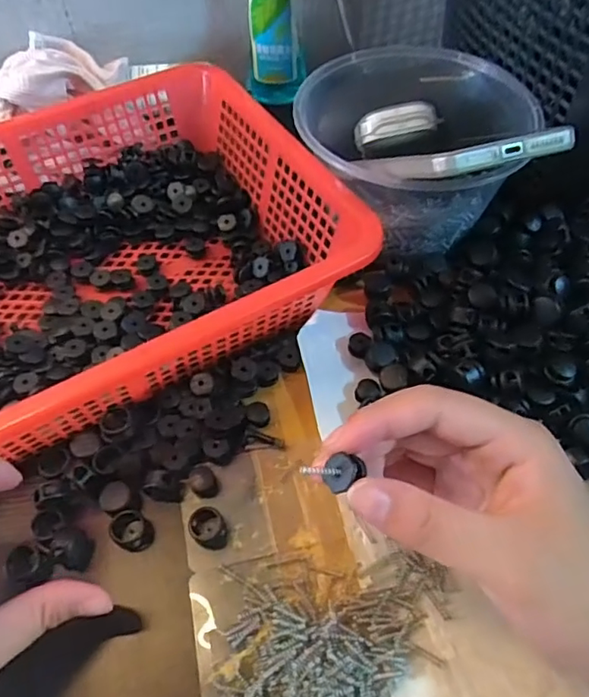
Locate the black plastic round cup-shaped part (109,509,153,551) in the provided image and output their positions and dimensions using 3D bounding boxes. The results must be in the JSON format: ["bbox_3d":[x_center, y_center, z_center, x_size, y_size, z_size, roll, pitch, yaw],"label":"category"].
[{"bbox_3d":[-0.081,0.090,0.276,0.019,0.010,0.016,24,59,17],"label":"black plastic round cup-shaped part"}]

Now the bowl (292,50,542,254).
[{"bbox_3d":[0.073,-0.132,0.357,0.127,0.071,0.137,-1,55,1],"label":"bowl"}]

